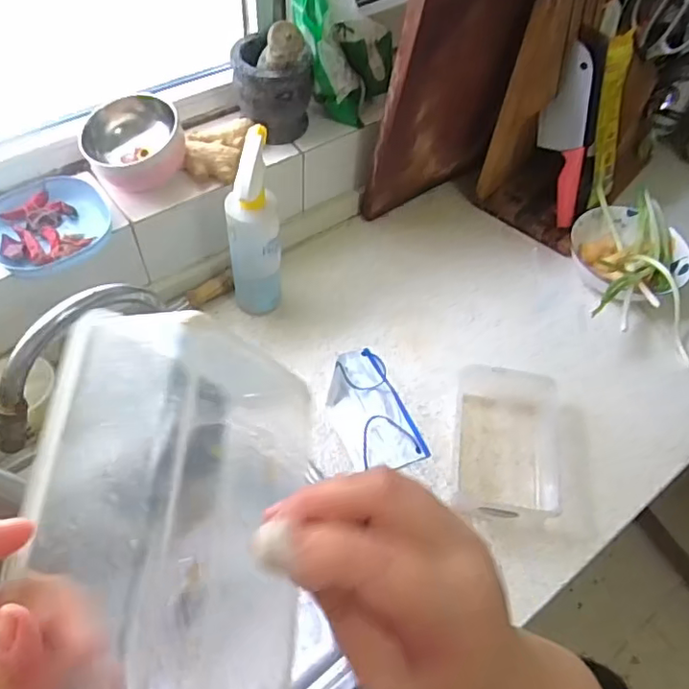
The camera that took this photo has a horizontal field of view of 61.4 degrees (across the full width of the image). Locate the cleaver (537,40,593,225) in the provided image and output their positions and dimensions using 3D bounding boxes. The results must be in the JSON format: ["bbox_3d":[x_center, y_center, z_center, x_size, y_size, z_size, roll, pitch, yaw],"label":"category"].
[{"bbox_3d":[0.331,-0.307,0.876,0.021,0.262,0.076,-37,44,-25],"label":"cleaver"}]

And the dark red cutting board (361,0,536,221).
[{"bbox_3d":[0.159,-0.358,0.808,0.241,0.401,0.032,-26,68,-23],"label":"dark red cutting board"}]

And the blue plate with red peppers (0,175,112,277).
[{"bbox_3d":[-0.346,-0.145,0.679,0.132,0.035,0.131,2,55,-2],"label":"blue plate with red peppers"}]

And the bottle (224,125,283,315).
[{"bbox_3d":[-0.116,-0.140,0.742,0.064,0.252,0.079,-8,56,-9],"label":"bottle"}]

